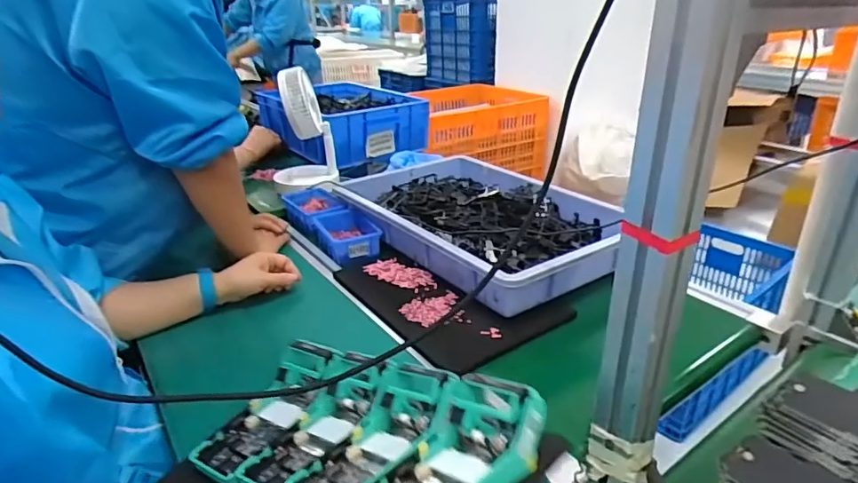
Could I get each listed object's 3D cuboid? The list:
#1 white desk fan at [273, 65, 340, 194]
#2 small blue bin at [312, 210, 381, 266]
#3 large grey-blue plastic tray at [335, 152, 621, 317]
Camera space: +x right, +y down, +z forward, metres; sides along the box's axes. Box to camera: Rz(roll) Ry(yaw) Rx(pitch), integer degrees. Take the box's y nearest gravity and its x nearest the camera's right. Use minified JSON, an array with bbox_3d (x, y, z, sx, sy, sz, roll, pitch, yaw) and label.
[{"bbox_3d":[-0.320,-0.287,1.311,0.152,0.275,0.172,-9,24,-16],"label":"white desk fan"},{"bbox_3d":[-0.165,-0.014,1.070,0.106,0.050,0.157,-13,25,-24],"label":"small blue bin"},{"bbox_3d":[0.104,-0.047,1.078,0.392,0.086,0.569,-18,28,-33],"label":"large grey-blue plastic tray"}]

